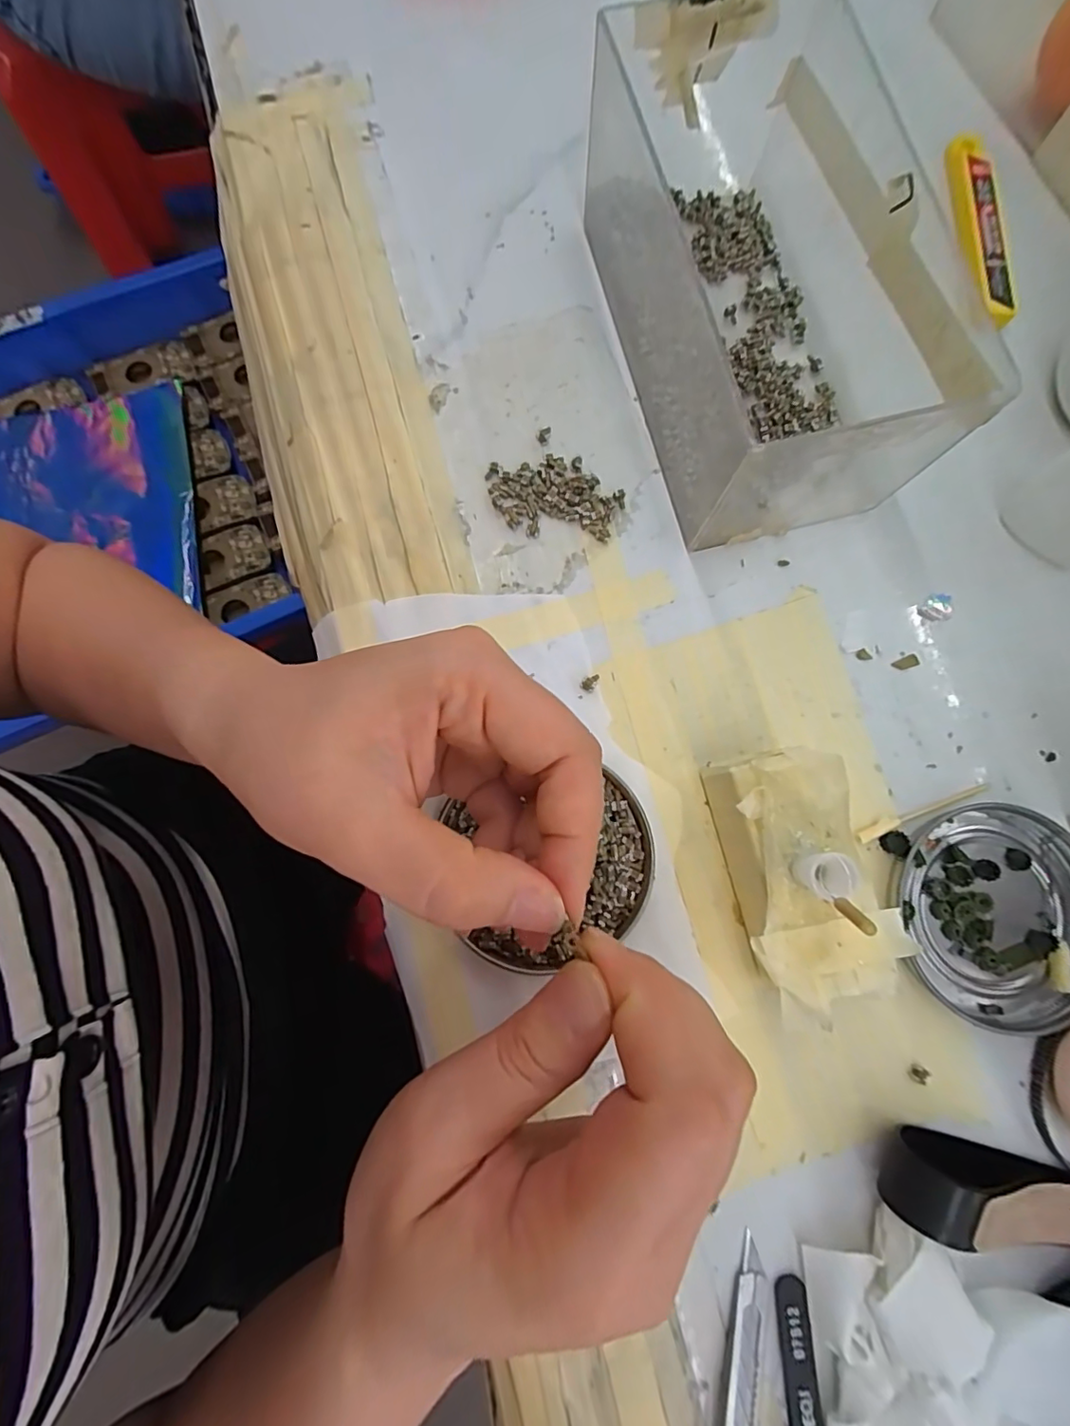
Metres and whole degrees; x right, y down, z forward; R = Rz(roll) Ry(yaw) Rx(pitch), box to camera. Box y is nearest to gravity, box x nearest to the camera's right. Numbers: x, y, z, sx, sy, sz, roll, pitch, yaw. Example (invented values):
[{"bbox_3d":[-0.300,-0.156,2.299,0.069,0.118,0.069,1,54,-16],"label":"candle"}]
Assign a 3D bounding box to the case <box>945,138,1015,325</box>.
[{"bbox_3d":[0.208,-0.226,0.258,0.021,0.004,0.100,-4,80,-1],"label":"case"}]

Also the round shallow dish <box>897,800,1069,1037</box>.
[{"bbox_3d":[0.176,0.075,0.207,0.073,0.008,0.075,0,80,0],"label":"round shallow dish"}]

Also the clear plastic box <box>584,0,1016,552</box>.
[{"bbox_3d":[0.087,-0.166,0.217,0.099,0.070,0.175,-9,80,-2],"label":"clear plastic box"}]

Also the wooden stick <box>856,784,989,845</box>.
[{"bbox_3d":[0.152,0.038,0.216,0.060,0.004,0.006,-21,81,-4],"label":"wooden stick"}]

